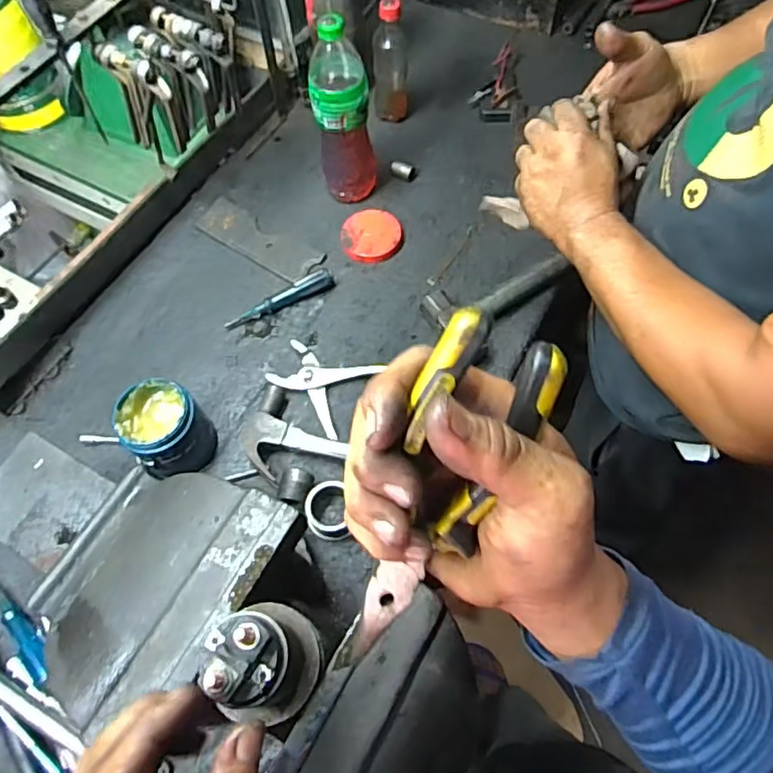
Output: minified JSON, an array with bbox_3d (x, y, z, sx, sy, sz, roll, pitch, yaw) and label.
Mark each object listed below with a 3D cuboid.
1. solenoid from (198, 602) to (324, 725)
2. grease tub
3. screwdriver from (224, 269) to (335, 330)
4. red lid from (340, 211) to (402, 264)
[{"bbox_3d":[-0.072,0.162,0.350,0.056,0.093,0.060,-1,63,1],"label":"solenoid"},{"bbox_3d":[-0.266,0.054,0.711,0.090,0.104,0.089,-1,63,1],"label":"grease tub"},{"bbox_3d":[-0.153,-0.125,0.839,0.163,0.027,0.023,-23,64,-10],"label":"screwdriver"},{"bbox_3d":[-0.022,-0.230,0.883,0.087,0.014,0.097,-1,63,2],"label":"red lid"}]

